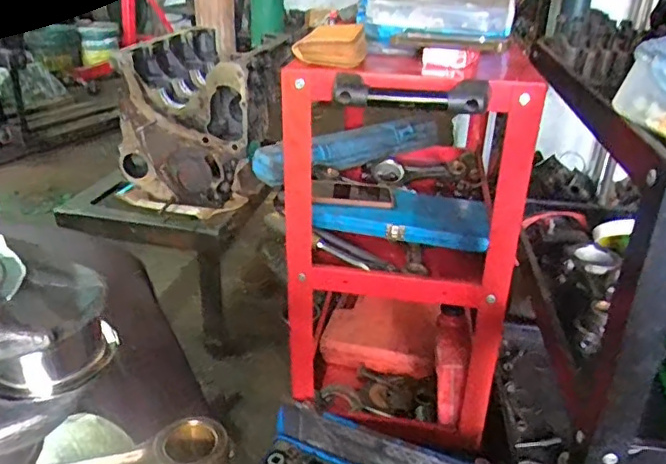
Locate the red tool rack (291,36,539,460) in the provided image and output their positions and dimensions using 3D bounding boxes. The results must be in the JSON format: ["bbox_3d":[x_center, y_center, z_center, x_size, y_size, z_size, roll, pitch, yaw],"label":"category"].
[{"bbox_3d":[0.110,0.032,0.992,0.382,0.650,0.333,10,28,15],"label":"red tool rack"}]

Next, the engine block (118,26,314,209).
[{"bbox_3d":[-0.286,-0.283,1.406,0.289,0.331,0.435,7,28,10],"label":"engine block"}]

